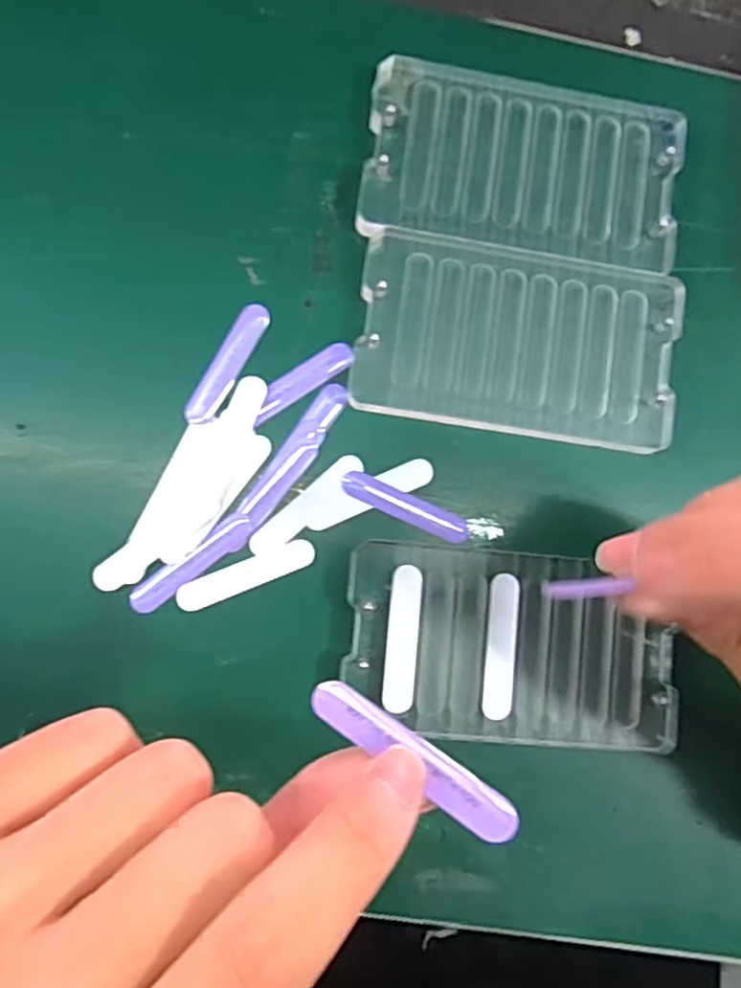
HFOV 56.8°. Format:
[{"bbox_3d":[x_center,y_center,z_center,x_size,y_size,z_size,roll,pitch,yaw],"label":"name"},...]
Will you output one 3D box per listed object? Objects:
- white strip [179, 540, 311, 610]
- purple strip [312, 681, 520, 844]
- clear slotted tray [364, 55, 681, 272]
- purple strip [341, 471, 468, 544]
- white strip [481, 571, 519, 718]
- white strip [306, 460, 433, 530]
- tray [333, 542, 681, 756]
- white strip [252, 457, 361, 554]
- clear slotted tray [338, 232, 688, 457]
[{"bbox_3d":[-0.045,0.029,0.251,0.051,0.004,0.011,-22,87,-7],"label":"white strip"},{"bbox_3d":[0.009,0.058,0.151,0.051,0.005,0.009,29,82,22],"label":"purple strip"},{"bbox_3d":[0.060,-0.127,0.269,0.121,0.012,0.070,8,84,-5],"label":"clear slotted tray"},{"bbox_3d":[0.013,0.005,0.256,0.050,0.004,0.010,25,83,-3],"label":"purple strip"},{"bbox_3d":[0.047,0.055,0.245,0.011,0.004,0.051,5,85,-5],"label":"white strip"},{"bbox_3d":[0.000,0.000,0.255,0.051,0.004,0.011,-23,88,-7],"label":"white strip"},{"bbox_3d":[0.053,0.056,0.252,0.121,0.011,0.066,6,85,-5],"label":"tray"},{"bbox_3d":[-0.023,0.004,0.253,0.050,0.004,0.011,-41,90,-7],"label":"white strip"},{"bbox_3d":[0.057,-0.057,0.262,0.121,0.011,0.068,8,84,-5],"label":"clear slotted tray"}]

